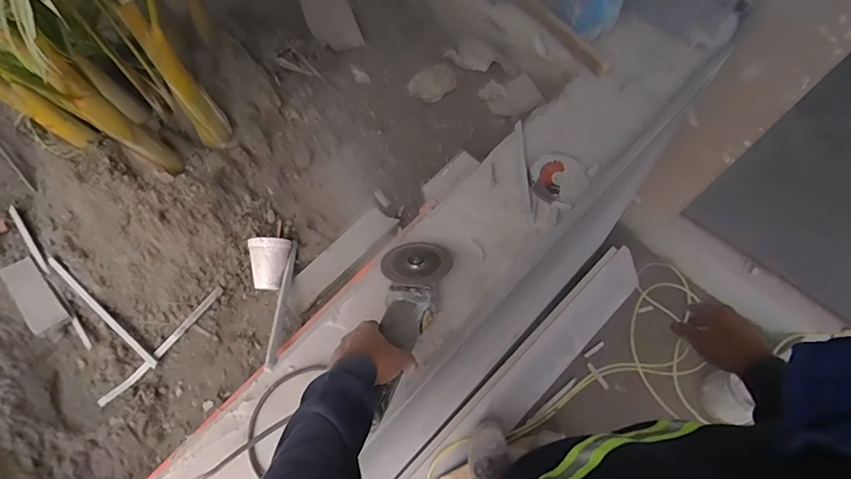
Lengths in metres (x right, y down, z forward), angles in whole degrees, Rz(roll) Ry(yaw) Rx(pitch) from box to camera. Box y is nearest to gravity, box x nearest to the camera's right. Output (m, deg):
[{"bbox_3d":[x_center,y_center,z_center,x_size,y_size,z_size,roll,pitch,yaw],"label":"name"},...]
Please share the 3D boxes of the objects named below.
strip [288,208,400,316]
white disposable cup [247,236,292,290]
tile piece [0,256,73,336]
[{"bbox_3d":[-0.161,0.035,0.869,0.066,0.011,0.247,33,68,25],"label":"strip"},{"bbox_3d":[-0.292,0.047,0.863,0.075,0.074,0.095,1,65,4],"label":"white disposable cup"},{"bbox_3d":[-0.763,0.106,0.894,0.187,0.012,0.059,39,56,20],"label":"tile piece"}]

